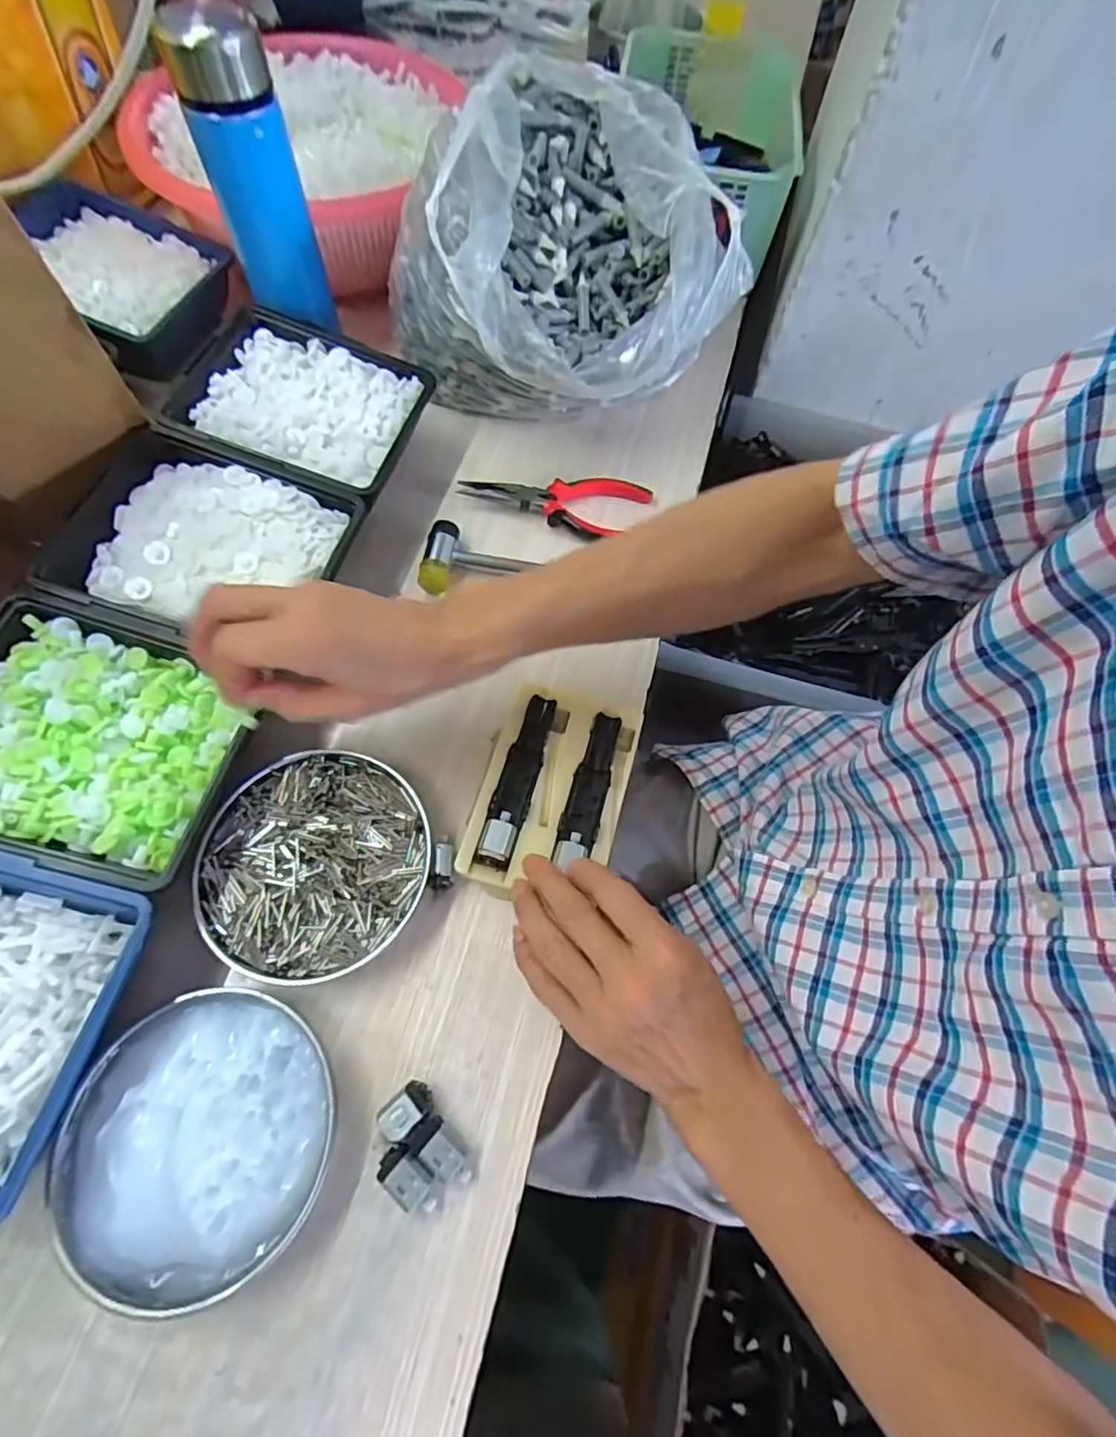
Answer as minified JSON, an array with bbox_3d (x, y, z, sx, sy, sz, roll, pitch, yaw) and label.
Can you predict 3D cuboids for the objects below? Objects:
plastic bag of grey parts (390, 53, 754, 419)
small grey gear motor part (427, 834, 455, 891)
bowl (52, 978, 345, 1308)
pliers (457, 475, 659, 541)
[{"bbox_3d":[0.004,-0.363,0.490,0.226,0.170,0.223,-35,71,-18],"label":"plastic bag of grey parts"},{"bbox_3d":[-0.072,0.088,0.365,0.014,0.008,0.032,-1,65,-4],"label":"small grey gear motor part"},{"bbox_3d":[-0.182,0.213,0.302,0.127,0.023,0.131,1,64,-3],"label":"bowl"},{"bbox_3d":[-0.002,-0.184,0.497,0.156,0.012,0.061,8,64,0],"label":"pliers"}]

